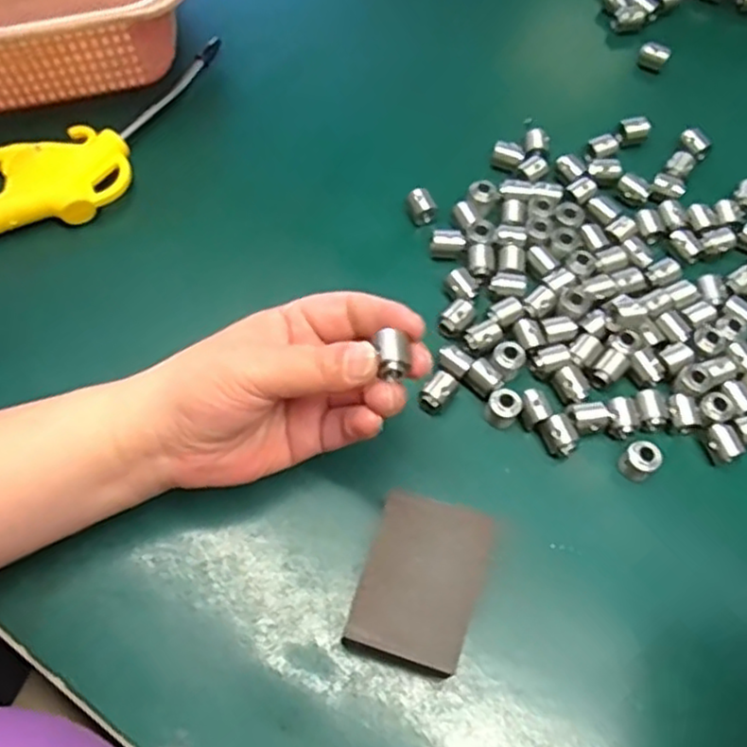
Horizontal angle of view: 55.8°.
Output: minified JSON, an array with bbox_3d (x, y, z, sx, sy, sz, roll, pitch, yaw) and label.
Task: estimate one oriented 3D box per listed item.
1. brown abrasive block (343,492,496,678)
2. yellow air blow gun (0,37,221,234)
[{"bbox_3d":[0.021,0.094,0.313,0.049,0.028,0.068,17,65,6],"label":"brown abrasive block"},{"bbox_3d":[-0.188,-0.134,0.428,0.210,0.025,0.107,-18,67,-10],"label":"yellow air blow gun"}]

